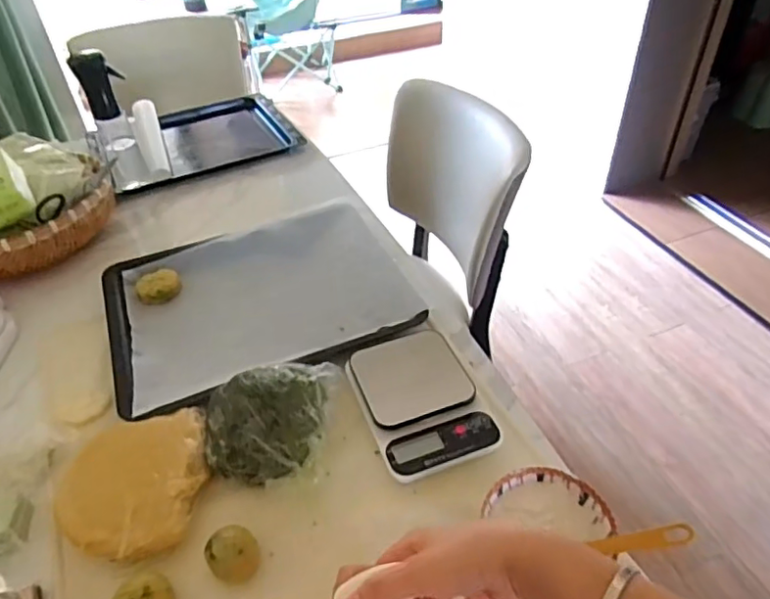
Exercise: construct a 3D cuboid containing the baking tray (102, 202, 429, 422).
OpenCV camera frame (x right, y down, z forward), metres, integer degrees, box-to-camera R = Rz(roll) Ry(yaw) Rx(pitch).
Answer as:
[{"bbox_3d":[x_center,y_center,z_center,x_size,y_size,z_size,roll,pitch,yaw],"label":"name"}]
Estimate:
[{"bbox_3d":[-0.179,-0.006,0.801,0.390,0.040,0.309,-20,45,-19],"label":"baking tray"}]

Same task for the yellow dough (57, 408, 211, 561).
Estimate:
[{"bbox_3d":[-0.257,0.186,0.591,0.142,0.029,0.158,-8,42,-6],"label":"yellow dough"}]

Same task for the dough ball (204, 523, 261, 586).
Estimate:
[{"bbox_3d":[-0.140,0.238,0.537,0.045,0.033,0.044,-1,42,1],"label":"dough ball"}]

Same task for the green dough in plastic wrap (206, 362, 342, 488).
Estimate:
[{"bbox_3d":[-0.129,0.124,0.631,0.133,0.075,0.145,6,43,10],"label":"green dough in plastic wrap"}]

